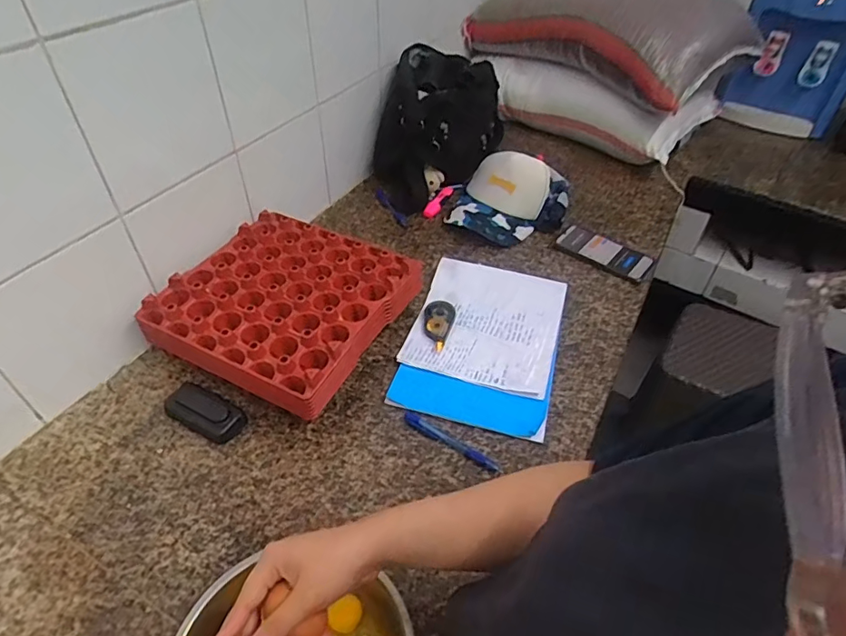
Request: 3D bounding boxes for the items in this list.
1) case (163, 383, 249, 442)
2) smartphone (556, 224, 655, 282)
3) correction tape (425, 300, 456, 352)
[{"bbox_3d":[-0.282,0.118,0.666,0.104,0.028,0.051,21,48,19],"label":"case"},{"bbox_3d":[0.333,-0.124,0.940,0.165,0.013,0.089,31,52,27],"label":"smartphone"},{"bbox_3d":[0.025,0.009,0.783,0.044,0.020,0.086,2,44,1],"label":"correction tape"}]

